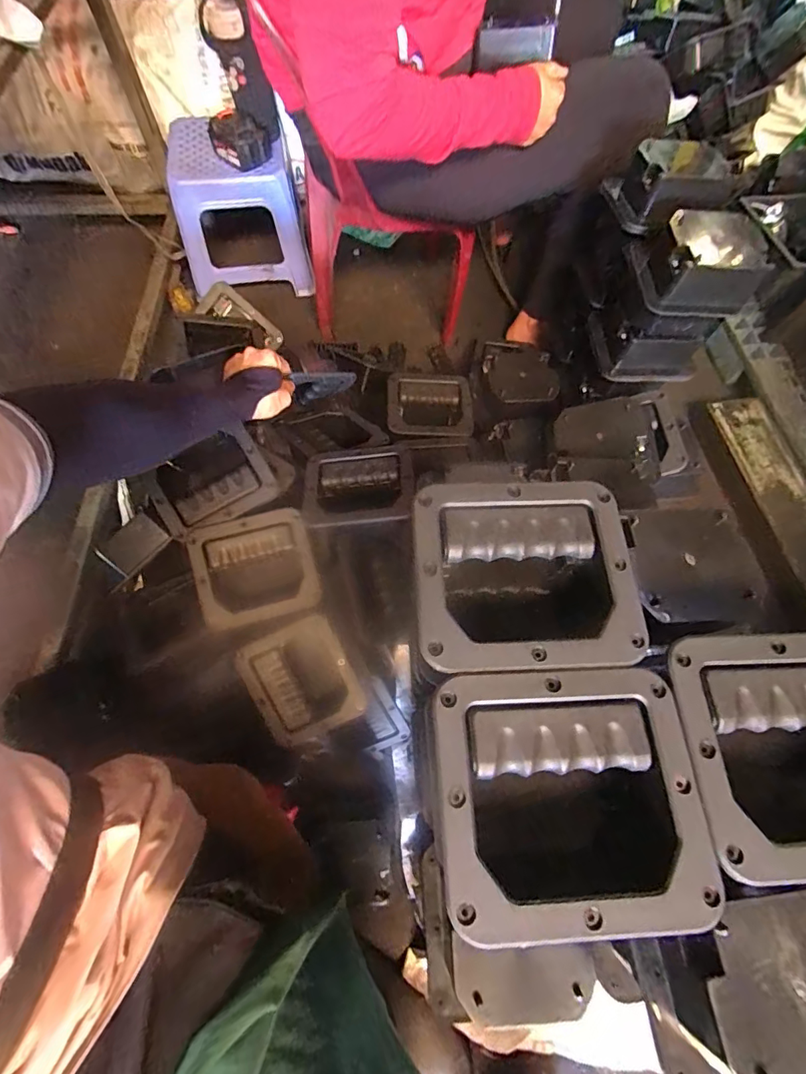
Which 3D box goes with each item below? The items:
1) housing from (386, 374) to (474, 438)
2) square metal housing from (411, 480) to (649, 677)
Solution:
[{"bbox_3d":[0.047,-0.241,0.839,0.150,0.037,0.132,0,65,-4],"label":"housing"},{"bbox_3d":[0.081,0.030,0.337,0.144,0.051,0.132,-1,65,-4],"label":"square metal housing"}]

